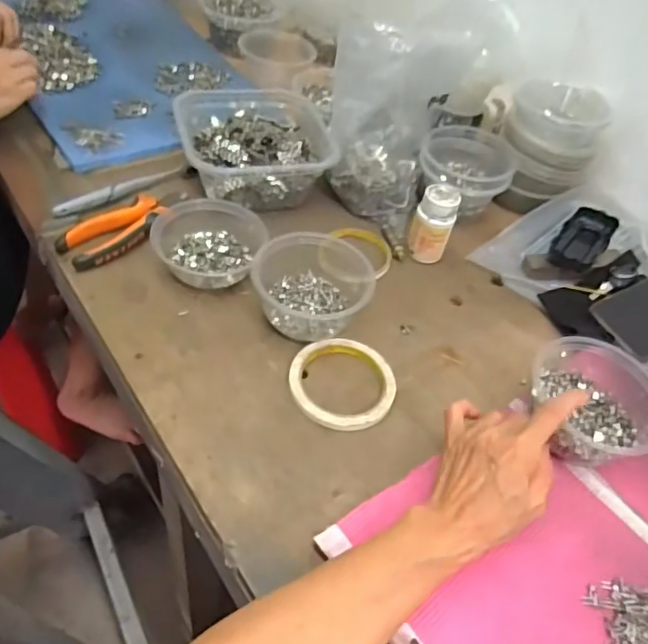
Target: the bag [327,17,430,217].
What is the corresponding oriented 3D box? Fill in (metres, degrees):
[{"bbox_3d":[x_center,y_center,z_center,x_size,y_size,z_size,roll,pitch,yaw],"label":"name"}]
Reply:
[{"bbox_3d":[0.066,-0.241,0.663,0.115,0.187,0.117,14,47,4],"label":"bag"}]

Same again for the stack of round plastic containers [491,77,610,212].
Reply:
[{"bbox_3d":[0.279,-0.214,0.723,0.116,0.138,0.097,25,49,13],"label":"stack of round plastic containers"}]

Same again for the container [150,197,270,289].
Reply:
[{"bbox_3d":[-0.121,-0.087,0.597,0.106,0.049,0.102,6,48,-6],"label":"container"}]

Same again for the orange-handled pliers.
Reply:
[{"bbox_3d":[-0.207,-0.104,0.610,0.147,0.019,0.048,-31,61,-32],"label":"orange-handled pliers"}]

